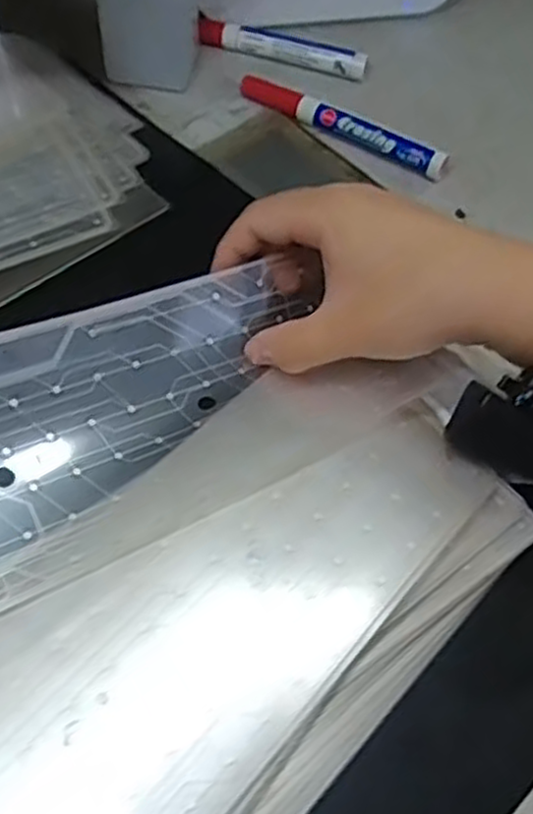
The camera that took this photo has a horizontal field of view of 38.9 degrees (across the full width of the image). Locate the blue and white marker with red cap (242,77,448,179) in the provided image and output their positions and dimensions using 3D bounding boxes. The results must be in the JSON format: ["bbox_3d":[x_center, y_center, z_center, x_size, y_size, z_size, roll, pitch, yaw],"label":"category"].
[{"bbox_3d":[0.045,-0.171,0.459,0.139,0.016,0.011,29,61,15],"label":"blue and white marker with red cap"}]

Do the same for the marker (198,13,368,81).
[{"bbox_3d":[0.010,-0.234,0.493,0.112,0.016,0.013,16,58,7],"label":"marker"}]

